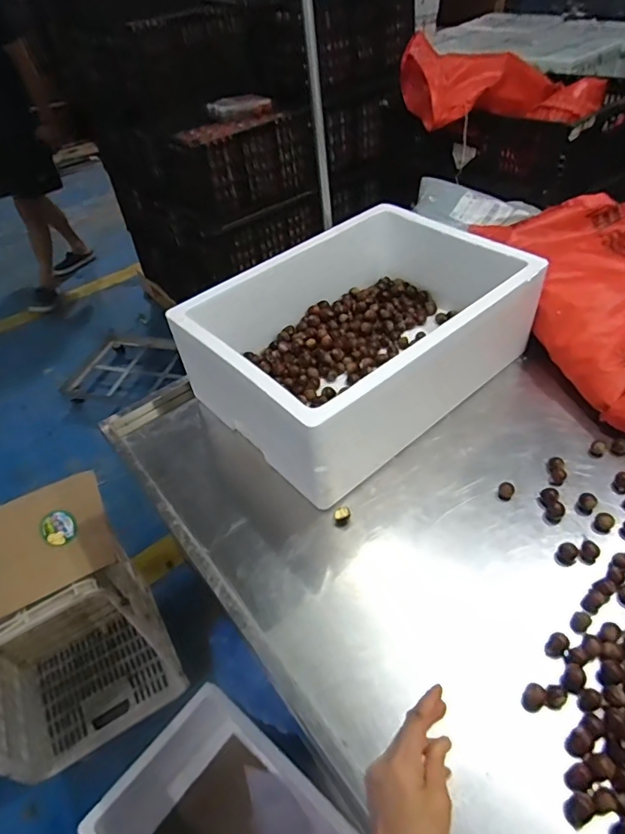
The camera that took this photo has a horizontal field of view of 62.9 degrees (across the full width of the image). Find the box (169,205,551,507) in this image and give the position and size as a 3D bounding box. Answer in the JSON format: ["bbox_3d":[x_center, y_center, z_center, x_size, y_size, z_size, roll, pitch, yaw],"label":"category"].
[{"bbox_3d":[0.062,-0.155,0.883,0.498,0.174,0.413,-34,50,-24],"label":"box"}]

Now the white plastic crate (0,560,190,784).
[{"bbox_3d":[-0.618,0.529,1.215,0.429,0.593,0.351,-25,48,-18],"label":"white plastic crate"}]

